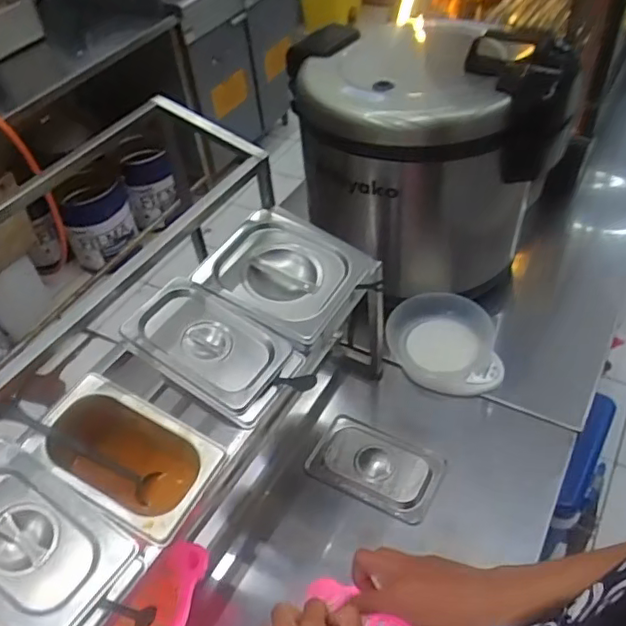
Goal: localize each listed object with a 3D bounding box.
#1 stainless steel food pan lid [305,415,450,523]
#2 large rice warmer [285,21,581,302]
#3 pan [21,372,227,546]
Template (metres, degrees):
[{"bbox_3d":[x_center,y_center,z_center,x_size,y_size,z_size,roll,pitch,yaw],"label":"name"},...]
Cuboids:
[{"bbox_3d":[0.085,0.211,0.830,0.175,0.022,0.109,20,51,24],"label":"stainless steel food pan lid"},{"bbox_3d":[0.163,-0.246,0.995,0.357,0.429,0.332,-7,45,0],"label":"large rice warmer"},{"bbox_3d":[-0.194,0.158,0.620,0.193,0.112,0.108,18,50,22],"label":"pan"}]

